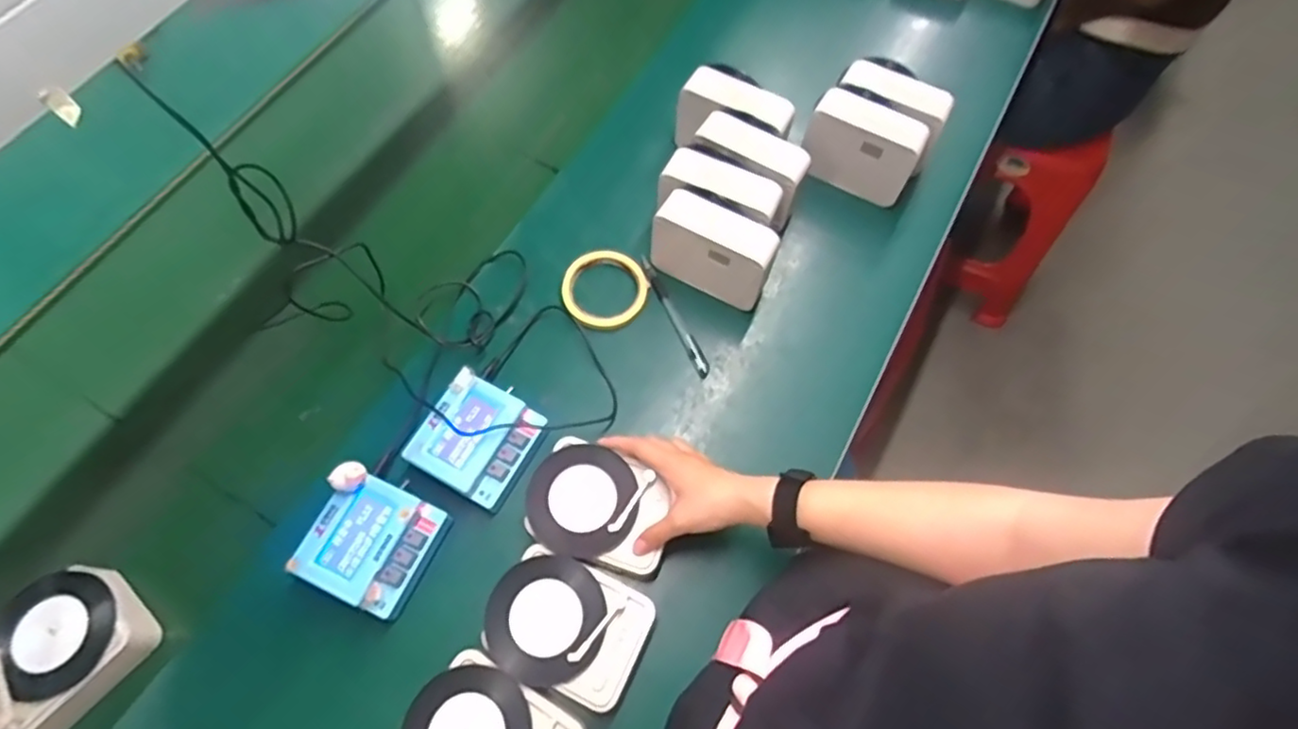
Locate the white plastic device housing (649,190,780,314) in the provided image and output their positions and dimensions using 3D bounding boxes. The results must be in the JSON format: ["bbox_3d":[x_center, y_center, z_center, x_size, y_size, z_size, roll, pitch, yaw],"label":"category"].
[{"bbox_3d":[0.067,-0.121,0.696,0.129,0.101,0.055,25,69,9],"label":"white plastic device housing"}]

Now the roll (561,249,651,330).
[{"bbox_3d":[-0.048,-0.084,0.718,0.090,0.010,0.093,1,67,-3],"label":"roll"}]

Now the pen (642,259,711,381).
[{"bbox_3d":[0.028,-0.053,0.713,0.016,0.014,0.153,-24,71,-12],"label":"pen"}]

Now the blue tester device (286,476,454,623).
[{"bbox_3d":[-0.249,0.160,0.583,0.099,0.033,0.100,26,68,7],"label":"blue tester device"}]

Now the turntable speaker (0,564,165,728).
[{"bbox_3d":[-0.508,0.251,0.555,0.109,0.045,0.126,38,71,16],"label":"turntable speaker"}]

